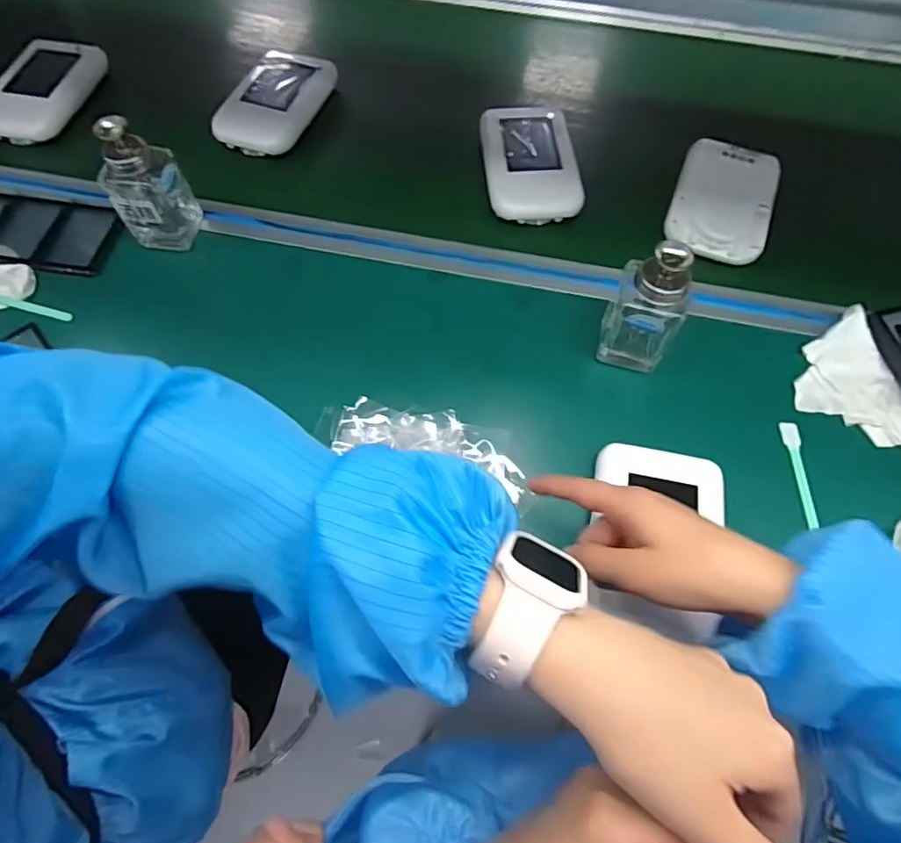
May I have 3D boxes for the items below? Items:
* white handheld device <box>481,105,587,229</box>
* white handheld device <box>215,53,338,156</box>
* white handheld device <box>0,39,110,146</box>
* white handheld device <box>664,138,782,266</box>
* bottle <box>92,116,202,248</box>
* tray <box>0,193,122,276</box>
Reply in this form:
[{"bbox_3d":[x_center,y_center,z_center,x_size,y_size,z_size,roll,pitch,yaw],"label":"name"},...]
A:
[{"bbox_3d":[0.085,-0.278,0.577,0.094,0.026,0.151,-4,66,-2],"label":"white handheld device"},{"bbox_3d":[-0.203,-0.374,0.619,0.094,0.024,0.155,20,67,8],"label":"white handheld device"},{"bbox_3d":[-0.487,-0.393,0.633,0.086,0.033,0.154,13,67,5],"label":"white handheld device"},{"bbox_3d":[0.283,-0.231,0.552,0.096,0.017,0.153,18,67,7],"label":"white handheld device"},{"bbox_3d":[-0.286,-0.221,0.502,0.056,0.111,0.055,6,66,2],"label":"bottle"},{"bbox_3d":[-0.436,-0.194,0.549,0.187,0.009,0.088,11,66,4],"label":"tray"}]

